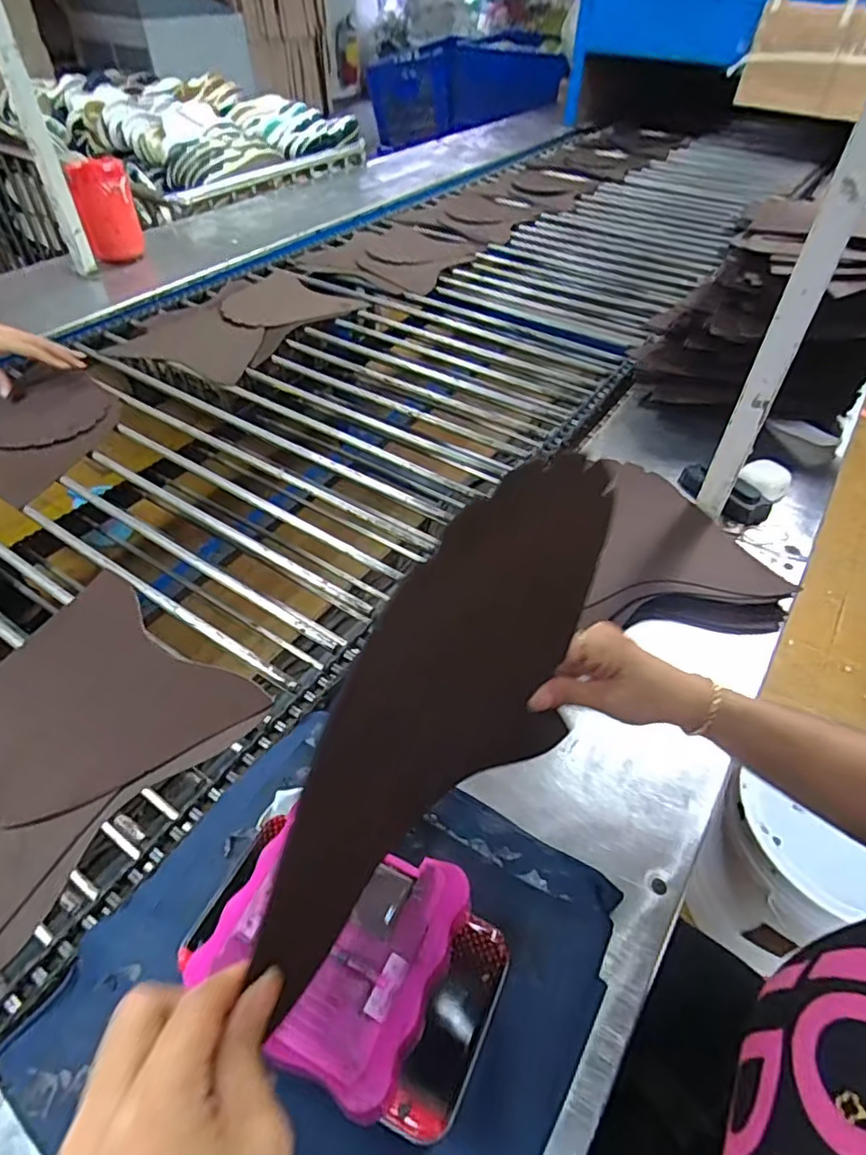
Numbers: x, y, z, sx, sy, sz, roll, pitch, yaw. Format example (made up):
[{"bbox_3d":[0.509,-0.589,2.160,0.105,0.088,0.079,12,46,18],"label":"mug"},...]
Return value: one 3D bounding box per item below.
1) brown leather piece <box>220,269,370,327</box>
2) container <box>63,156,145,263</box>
[{"bbox_3d":[-0.302,-0.537,1.165,0.274,0.010,0.214,32,54,25],"label":"brown leather piece"},{"bbox_3d":[-0.658,-0.741,1.227,0.102,0.179,0.089,-15,49,-16],"label":"container"}]

